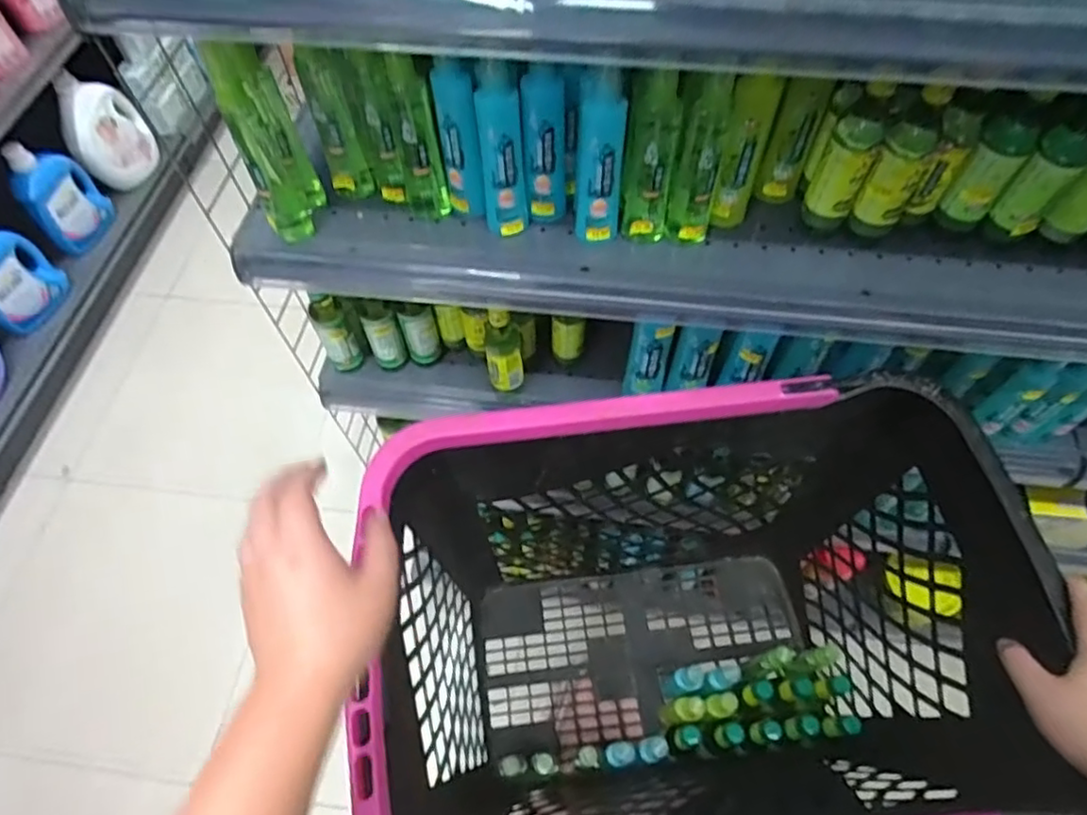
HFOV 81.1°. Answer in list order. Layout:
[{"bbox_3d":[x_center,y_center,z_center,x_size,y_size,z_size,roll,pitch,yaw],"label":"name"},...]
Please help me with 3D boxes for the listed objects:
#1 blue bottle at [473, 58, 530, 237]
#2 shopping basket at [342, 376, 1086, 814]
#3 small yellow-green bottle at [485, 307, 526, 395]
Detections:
[{"bbox_3d":[-0.034,-0.206,0.516,0.035,0.148,0.028,-3,60,0],"label":"blue bottle"},{"bbox_3d":[0.136,0.253,0.703,0.555,0.451,0.408,-11,61,-5],"label":"shopping basket"},{"bbox_3d":[-0.044,-0.064,0.703,0.041,0.123,0.038,-7,60,-2],"label":"small yellow-green bottle"}]

